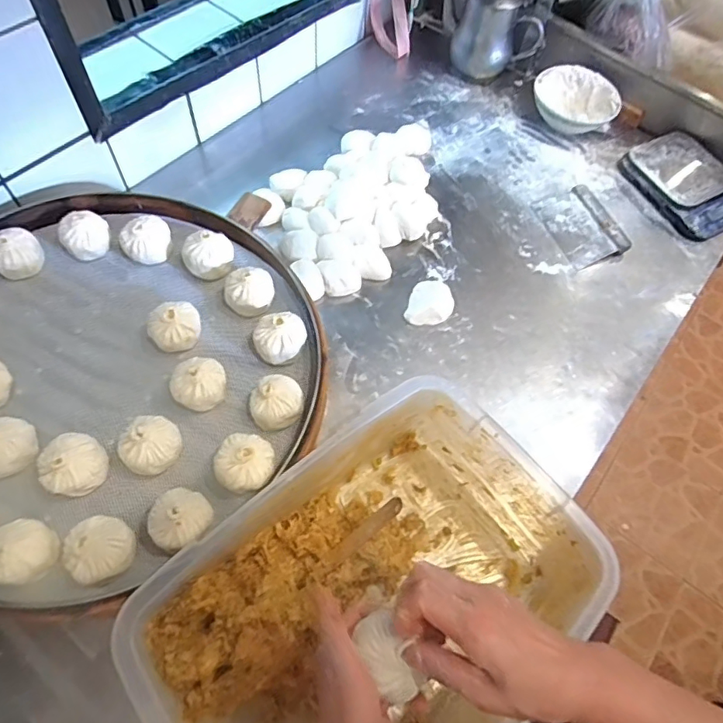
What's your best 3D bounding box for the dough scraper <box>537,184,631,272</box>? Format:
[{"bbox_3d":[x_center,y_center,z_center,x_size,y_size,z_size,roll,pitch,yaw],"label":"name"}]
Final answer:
[{"bbox_3d":[0.367,-0.224,0.841,0.110,0.019,0.136,-20,66,-15],"label":"dough scraper"}]

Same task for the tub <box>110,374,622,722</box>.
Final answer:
[{"bbox_3d":[0.014,0.241,0.512,0.403,0.137,0.283,-35,70,-21],"label":"tub"}]

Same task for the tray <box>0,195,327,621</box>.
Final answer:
[{"bbox_3d":[-0.301,0.001,0.584,0.489,0.061,0.467,1,62,-2],"label":"tray"}]

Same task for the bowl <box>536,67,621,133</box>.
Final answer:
[{"bbox_3d":[0.389,-0.478,0.954,0.153,0.064,0.153,2,62,-4],"label":"bowl"}]

